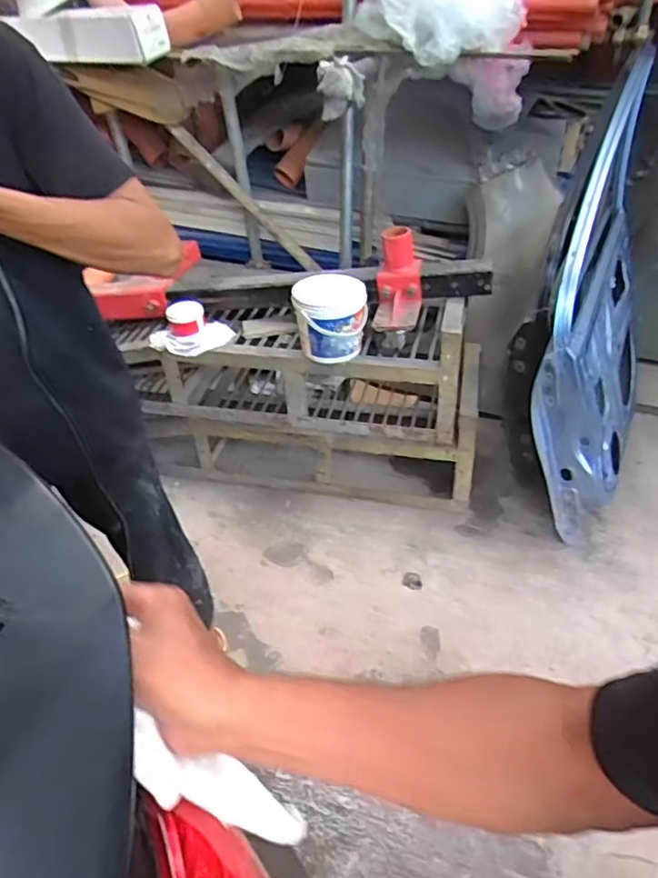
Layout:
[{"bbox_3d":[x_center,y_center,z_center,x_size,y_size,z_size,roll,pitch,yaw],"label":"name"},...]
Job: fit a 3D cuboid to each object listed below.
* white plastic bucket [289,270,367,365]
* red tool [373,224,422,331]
[{"bbox_3d":[0.006,-0.334,1.706,0.199,0.220,0.171,-1,39,3],"label":"white plastic bucket"},{"bbox_3d":[0.198,-0.444,1.710,0.123,0.114,0.281,1,72,5],"label":"red tool"}]

